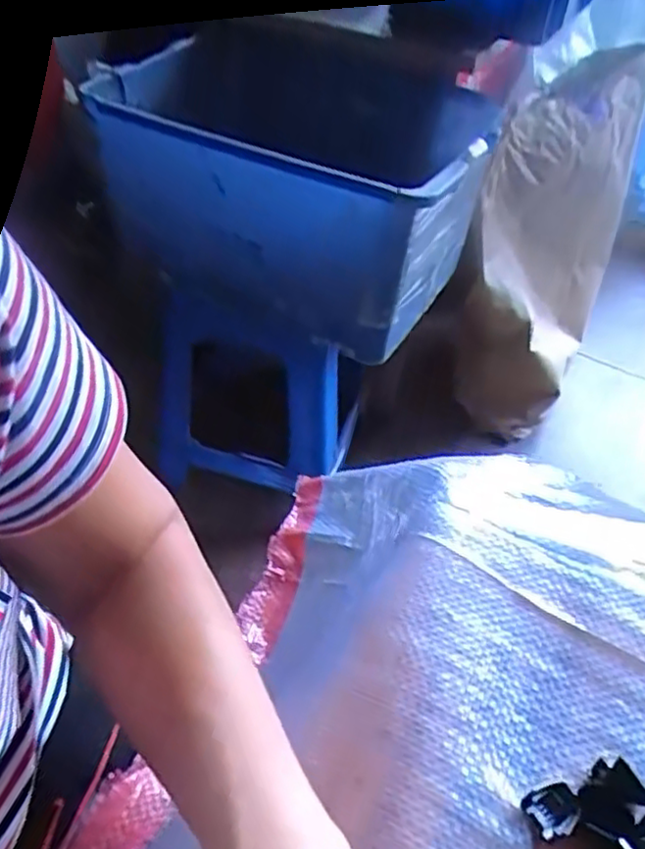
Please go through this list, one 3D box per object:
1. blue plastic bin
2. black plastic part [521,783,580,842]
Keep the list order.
[{"bbox_3d":[-0.047,-0.322,0.932,0.479,0.291,0.328,20,48,15],"label":"blue plastic bin"},{"bbox_3d":[0.097,0.160,0.281,0.023,0.005,0.018,-19,50,-21],"label":"black plastic part"}]

